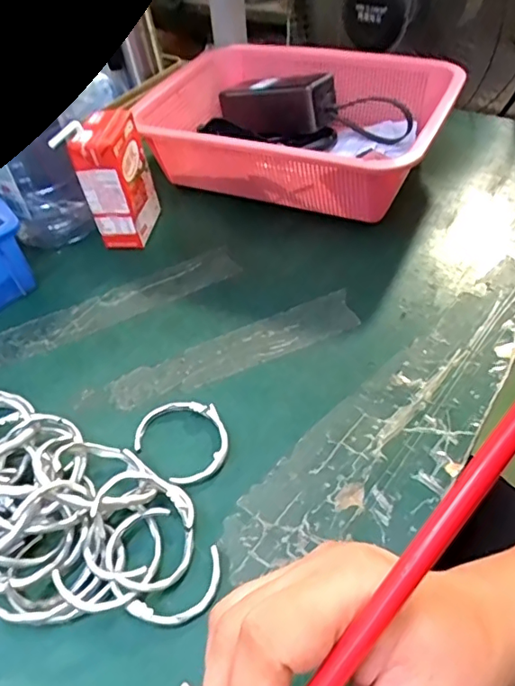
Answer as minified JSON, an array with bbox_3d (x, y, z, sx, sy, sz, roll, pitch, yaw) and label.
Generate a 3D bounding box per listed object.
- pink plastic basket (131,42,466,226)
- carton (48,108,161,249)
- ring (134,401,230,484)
[{"bbox_3d":[0.044,-0.226,0.572,0.302,0.090,0.221,18,52,22],"label":"pink plastic basket"},{"bbox_3d":[-0.133,-0.150,0.506,0.044,0.118,0.074,5,48,12],"label":"carton"},{"bbox_3d":[-0.052,0.067,0.363,0.063,0.009,0.062,-4,47,4],"label":"ring"}]

